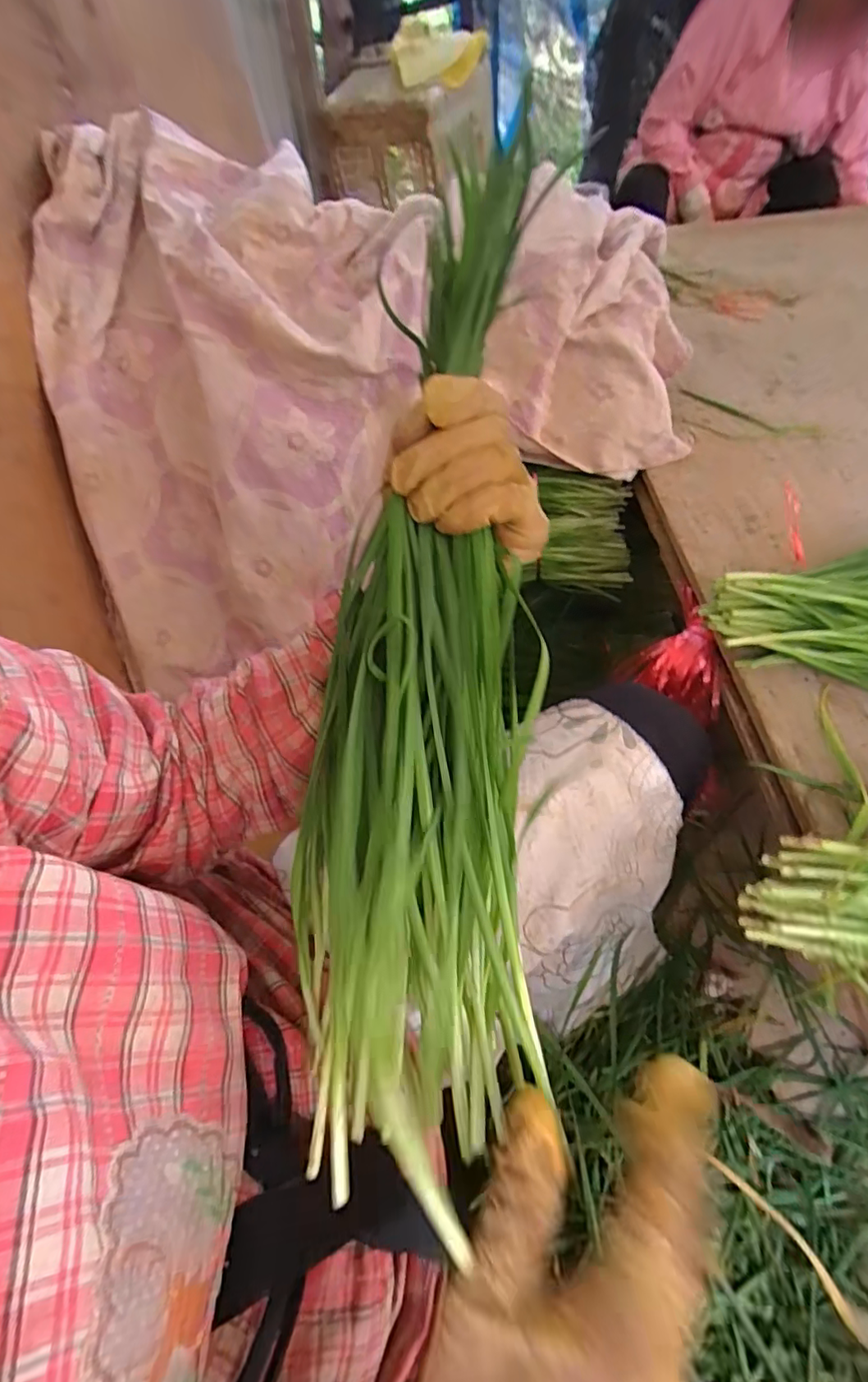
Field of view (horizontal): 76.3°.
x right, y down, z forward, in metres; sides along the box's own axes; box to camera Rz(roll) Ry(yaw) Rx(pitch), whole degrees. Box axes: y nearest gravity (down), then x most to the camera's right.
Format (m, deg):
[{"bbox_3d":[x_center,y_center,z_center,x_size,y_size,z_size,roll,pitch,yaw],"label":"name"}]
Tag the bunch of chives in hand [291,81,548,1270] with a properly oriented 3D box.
[{"bbox_3d":[-0.002,-0.031,0.248,0.099,0.077,0.435,3,82,8],"label":"bunch of chives in hand"}]

